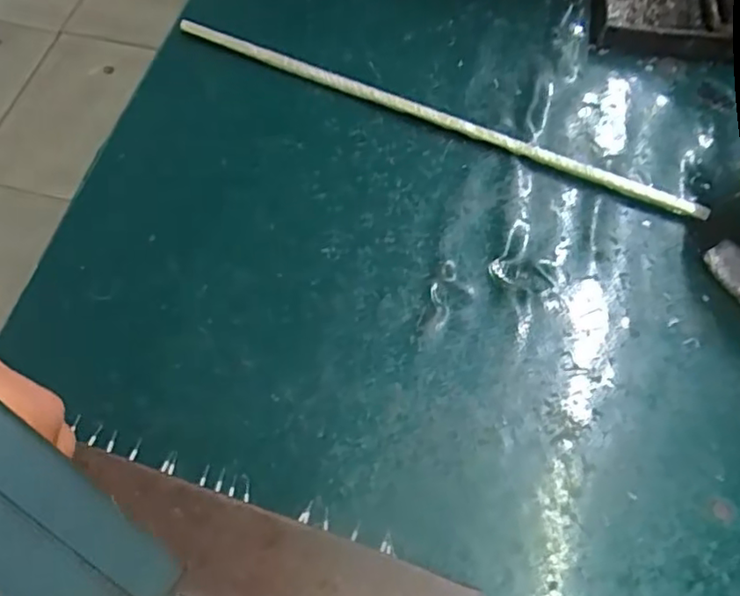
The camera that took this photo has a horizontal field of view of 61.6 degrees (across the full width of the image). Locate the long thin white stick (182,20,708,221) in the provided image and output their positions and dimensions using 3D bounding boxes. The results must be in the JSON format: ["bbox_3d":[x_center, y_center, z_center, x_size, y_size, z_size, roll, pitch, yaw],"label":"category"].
[{"bbox_3d":[0.023,-0.092,0.303,0.274,0.009,0.012,25,68,12],"label":"long thin white stick"}]

